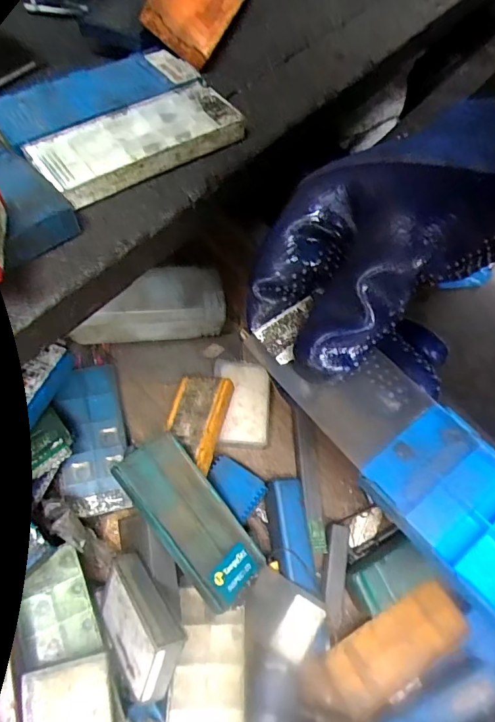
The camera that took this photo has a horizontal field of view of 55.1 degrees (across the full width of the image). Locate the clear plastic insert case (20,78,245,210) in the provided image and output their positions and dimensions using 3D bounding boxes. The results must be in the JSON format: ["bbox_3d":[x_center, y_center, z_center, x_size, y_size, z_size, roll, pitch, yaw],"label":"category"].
[{"bbox_3d":[-0.050,-0.107,0.228,0.098,0.009,0.046,-32,66,-20],"label":"clear plastic insert case"}]

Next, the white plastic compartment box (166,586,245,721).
[{"bbox_3d":[-0.021,0.171,0.247,0.039,0.020,0.093,2,60,-2],"label":"white plastic compartment box"}]

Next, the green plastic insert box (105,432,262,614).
[{"bbox_3d":[-0.035,0.085,0.281,0.046,0.014,0.099,-33,81,-41],"label":"green plastic insert box"}]

